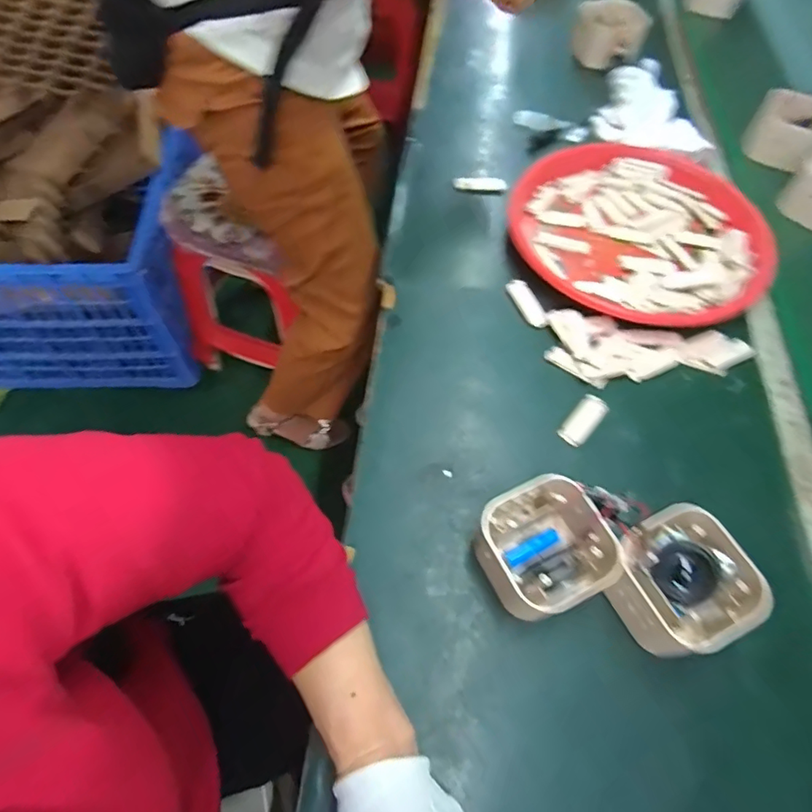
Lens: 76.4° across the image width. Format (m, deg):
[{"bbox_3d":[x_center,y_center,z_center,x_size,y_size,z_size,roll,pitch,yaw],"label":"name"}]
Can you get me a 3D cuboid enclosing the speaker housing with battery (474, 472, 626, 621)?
[{"bbox_3d":[0.107,0.116,0.405,0.092,0.062,0.098,-20,64,-13],"label":"speaker housing with battery"}]

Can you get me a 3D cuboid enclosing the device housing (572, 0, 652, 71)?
[{"bbox_3d":[0.315,-0.580,0.806,0.109,0.092,0.062,20,63,9],"label":"device housing"}]

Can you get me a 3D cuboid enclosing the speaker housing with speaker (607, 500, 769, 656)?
[{"bbox_3d":[0.203,0.137,0.395,0.094,0.062,0.091,-25,64,-17],"label":"speaker housing with speaker"}]

